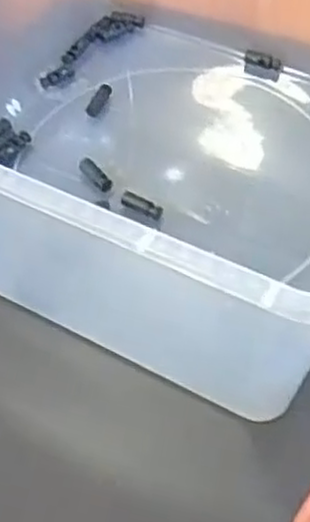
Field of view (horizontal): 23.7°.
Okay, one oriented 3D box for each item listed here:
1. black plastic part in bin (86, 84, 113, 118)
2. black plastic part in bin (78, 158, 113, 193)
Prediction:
[{"bbox_3d":[-0.036,-0.107,0.487,0.010,0.005,0.028,20,57,18],"label":"black plastic part in bin"},{"bbox_3d":[-0.036,-0.051,0.444,0.009,0.006,0.026,-36,73,-21],"label":"black plastic part in bin"}]

